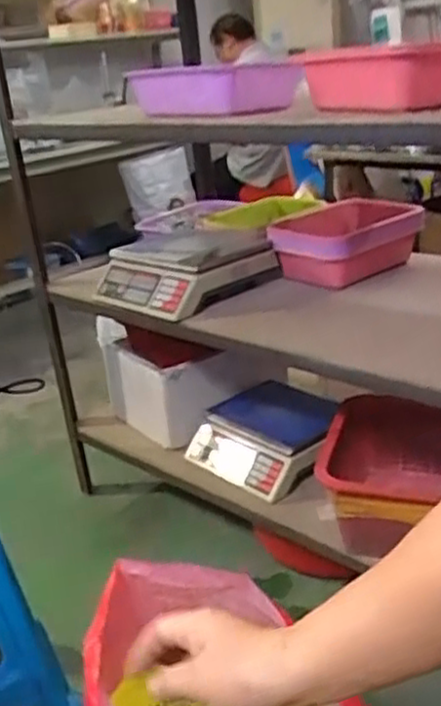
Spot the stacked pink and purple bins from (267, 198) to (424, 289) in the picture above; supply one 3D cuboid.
[{"bbox_3d":[0.242,-0.210,1.382,0.276,0.111,0.180,-17,25,-23],"label":"stacked pink and purple bins"}]

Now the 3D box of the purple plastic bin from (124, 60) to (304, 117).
[{"bbox_3d":[-0.002,-0.390,1.058,0.200,0.072,0.182,11,30,35],"label":"purple plastic bin"}]

